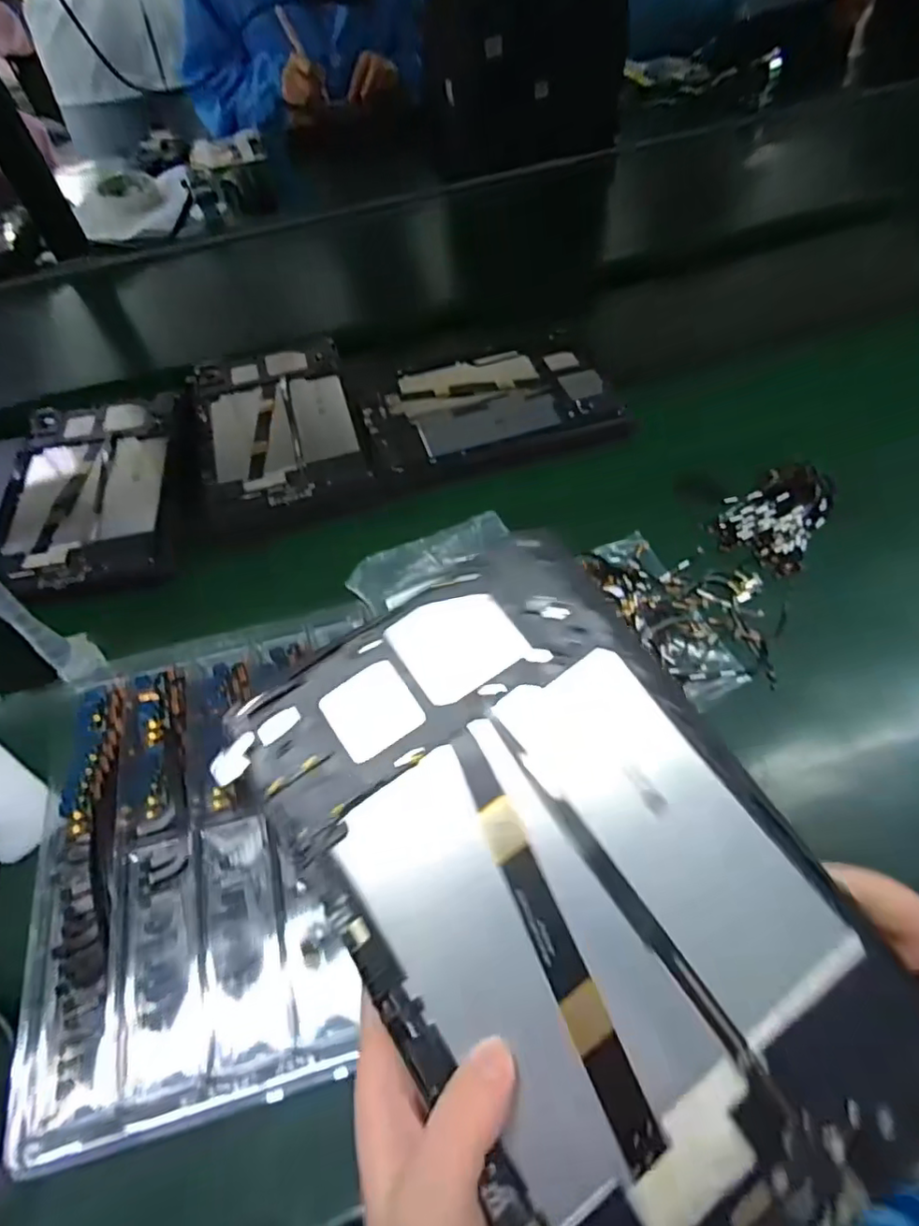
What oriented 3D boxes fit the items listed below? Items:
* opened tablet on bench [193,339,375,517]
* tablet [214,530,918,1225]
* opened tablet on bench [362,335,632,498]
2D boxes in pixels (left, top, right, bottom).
[{"bbox_3d":[-0.179,-0.190,0.568,0.149,0.011,0.230,-15,60,-7],"label":"opened tablet on bench"},{"bbox_3d":[0.037,0.089,0.208,0.152,0.008,0.242,-32,69,-11],"label":"tablet"},{"bbox_3d":[0.028,-0.204,0.562,0.236,0.014,0.170,-13,60,-5],"label":"opened tablet on bench"}]

